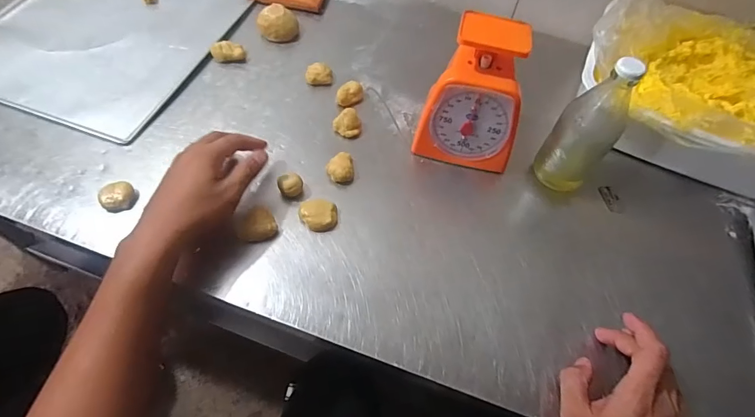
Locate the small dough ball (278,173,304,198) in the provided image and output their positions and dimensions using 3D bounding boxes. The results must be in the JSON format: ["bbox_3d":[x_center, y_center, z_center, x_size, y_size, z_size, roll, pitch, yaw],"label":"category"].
[{"bbox_3d":[-0.101,-0.024,0.482,0.027,0.025,0.025,2,57,-3],"label":"small dough ball"}]

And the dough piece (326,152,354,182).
[{"bbox_3d":[-0.046,-0.049,0.507,0.031,0.022,0.039,-6,58,-8],"label":"dough piece"}]

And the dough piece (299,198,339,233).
[{"bbox_3d":[-0.067,0.009,0.466,0.042,0.017,0.034,-2,57,-6],"label":"dough piece"}]

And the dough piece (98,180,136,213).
[{"bbox_3d":[-0.293,-0.014,0.462,0.034,0.017,0.035,2,57,-3],"label":"dough piece"}]

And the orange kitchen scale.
[{"bbox_3d":[0.115,-0.135,0.495,0.113,0.153,0.086,10,57,2],"label":"orange kitchen scale"}]

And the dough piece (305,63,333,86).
[{"bbox_3d":[-0.084,-0.194,0.595,0.037,0.019,0.029,1,57,-4],"label":"dough piece"}]

